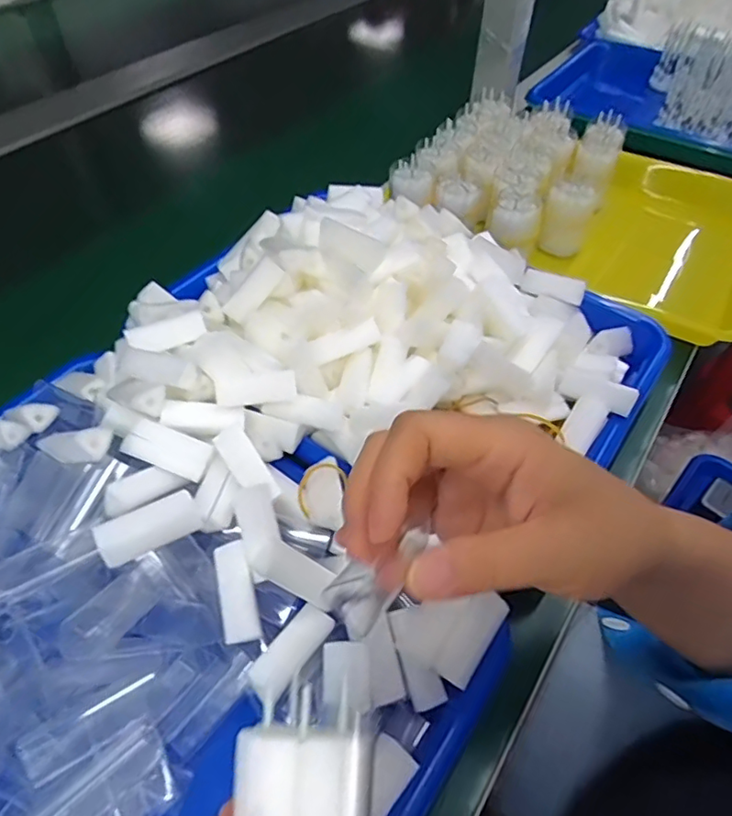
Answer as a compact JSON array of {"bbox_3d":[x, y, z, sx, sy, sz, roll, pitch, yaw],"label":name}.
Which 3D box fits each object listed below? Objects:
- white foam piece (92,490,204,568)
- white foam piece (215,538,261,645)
[{"bbox_3d":[-0.102,0.056,0.270,0.046,0.011,0.018,-22,53,-34],"label":"white foam piece"},{"bbox_3d":[-0.062,0.088,0.274,0.016,0.008,0.046,-12,67,-10],"label":"white foam piece"}]

